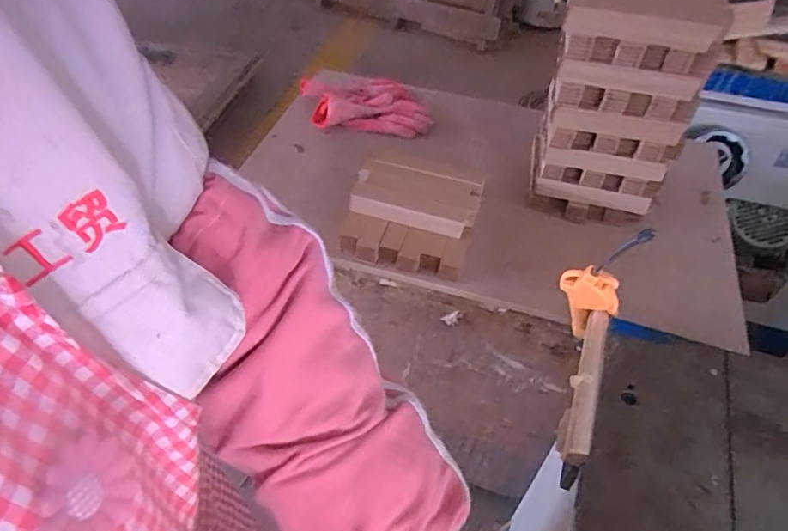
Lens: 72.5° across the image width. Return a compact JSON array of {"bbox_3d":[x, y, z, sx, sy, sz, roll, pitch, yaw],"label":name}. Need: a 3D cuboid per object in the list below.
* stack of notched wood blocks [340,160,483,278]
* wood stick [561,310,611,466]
[{"bbox_3d":[0.027,-0.070,0.753,0.175,0.069,0.166,11,49,8],"label":"stack of notched wood blocks"},{"bbox_3d":[0.189,0.116,0.530,0.021,0.029,0.168,17,50,13],"label":"wood stick"}]

